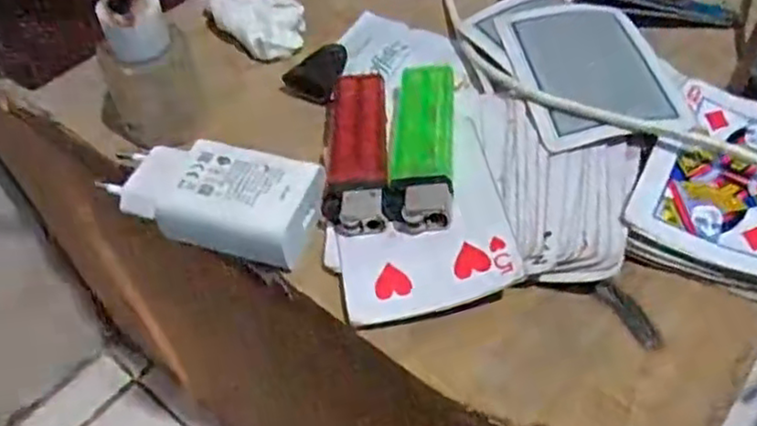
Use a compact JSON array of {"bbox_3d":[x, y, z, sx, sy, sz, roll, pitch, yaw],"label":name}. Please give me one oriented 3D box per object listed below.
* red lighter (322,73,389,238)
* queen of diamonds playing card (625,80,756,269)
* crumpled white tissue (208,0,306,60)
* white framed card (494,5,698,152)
[{"bbox_3d":[-0.008,-0.026,0.276,0.023,0.011,0.078,0,51,4],"label":"red lighter"},{"bbox_3d":[0.136,-0.016,0.261,0.065,0.006,0.091,20,55,18],"label":"queen of diamonds playing card"},{"bbox_3d":[-0.057,-0.096,0.344,0.039,0.011,0.049,-28,54,-18],"label":"crumpled white tissue"},{"bbox_3d":[0.089,-0.062,0.296,0.062,0.005,0.084,-8,52,-3],"label":"white framed card"}]

